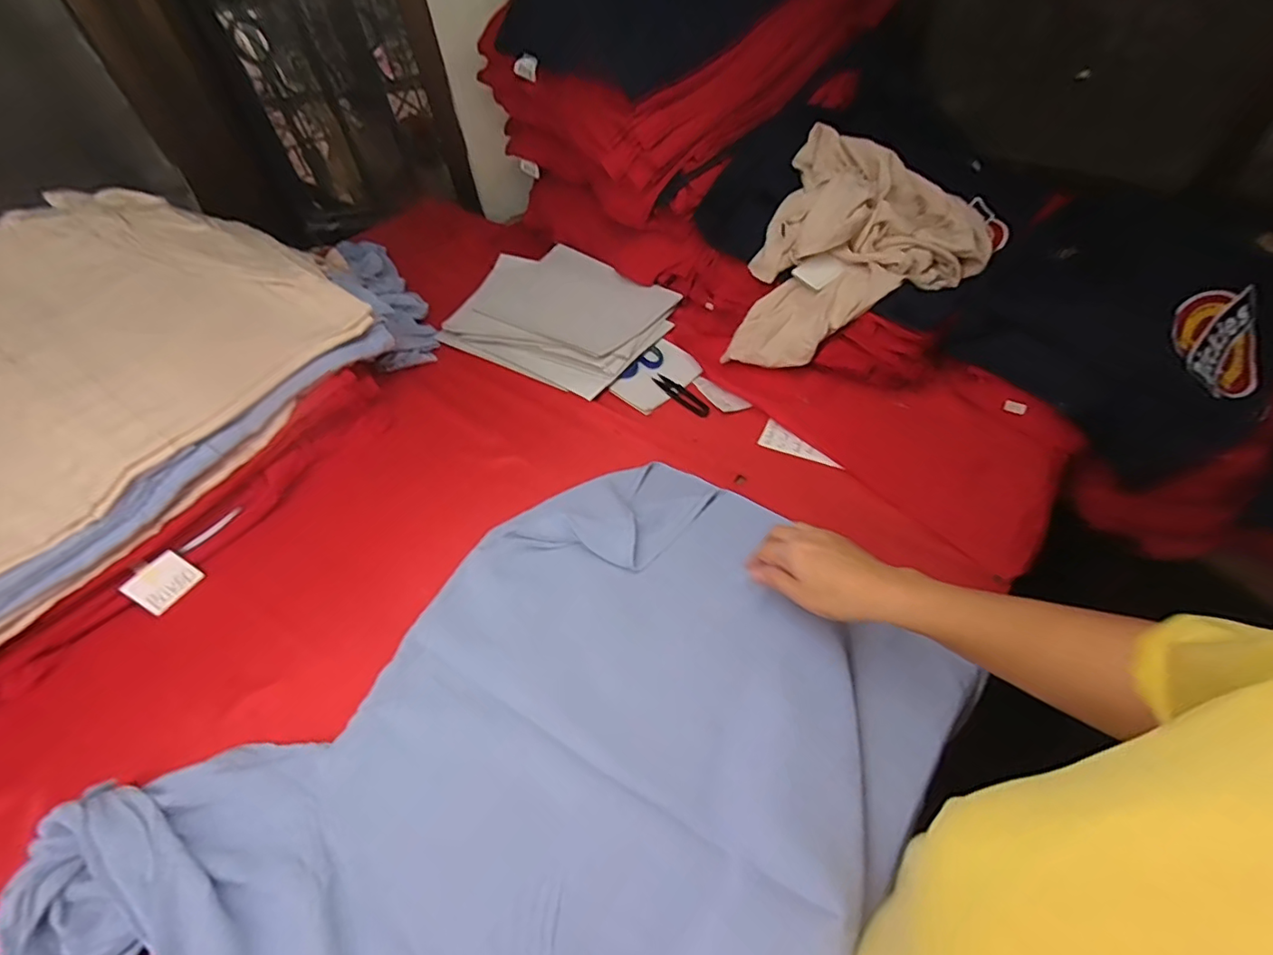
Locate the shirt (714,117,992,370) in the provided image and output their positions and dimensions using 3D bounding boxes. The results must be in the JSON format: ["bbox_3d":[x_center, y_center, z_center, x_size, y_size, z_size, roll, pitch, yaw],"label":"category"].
[{"bbox_3d":[0.313,-0.287,0.746,0.281,0.193,0.308,17,53,19],"label":"shirt"}]

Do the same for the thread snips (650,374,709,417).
[{"bbox_3d":[0.060,-0.111,0.739,0.026,0.006,0.101,-35,57,-23],"label":"thread snips"}]

